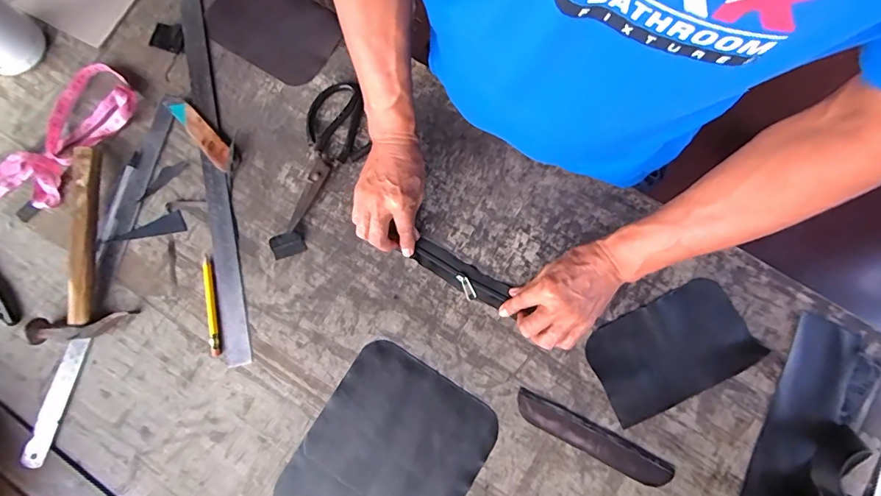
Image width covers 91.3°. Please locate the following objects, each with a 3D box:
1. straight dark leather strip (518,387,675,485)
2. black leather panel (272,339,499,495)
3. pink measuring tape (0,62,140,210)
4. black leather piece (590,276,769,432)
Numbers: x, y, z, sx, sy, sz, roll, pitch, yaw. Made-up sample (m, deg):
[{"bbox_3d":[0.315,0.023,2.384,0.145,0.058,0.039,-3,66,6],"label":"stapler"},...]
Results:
[{"bbox_3d":[0.171,0.217,0.489,0.181,0.010,0.033,26,81,6],"label":"straight dark leather strip"},{"bbox_3d":[-0.062,0.245,0.495,0.186,0.005,0.225,32,82,7],"label":"black leather panel"},{"bbox_3d":[-0.539,-0.113,0.556,0.319,0.024,0.124,-40,81,-6],"label":"pink measuring tape"},{"bbox_3d":[0.273,0.118,0.510,0.185,0.006,0.112,-26,80,-4],"label":"black leather piece"}]

